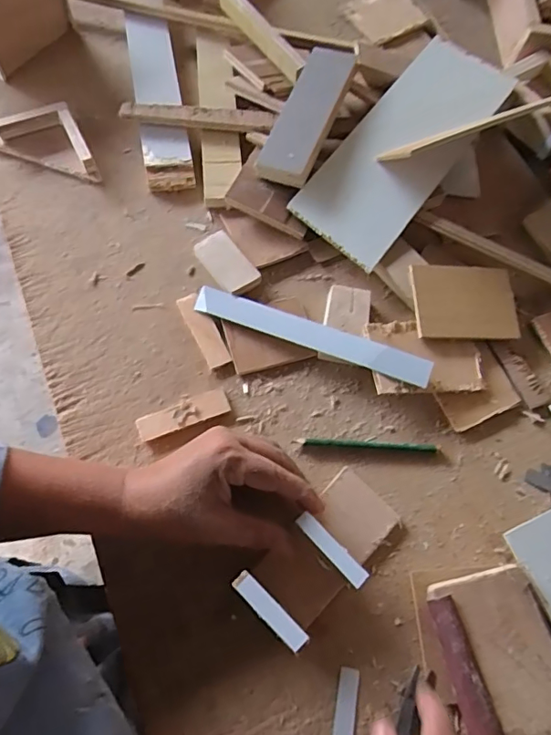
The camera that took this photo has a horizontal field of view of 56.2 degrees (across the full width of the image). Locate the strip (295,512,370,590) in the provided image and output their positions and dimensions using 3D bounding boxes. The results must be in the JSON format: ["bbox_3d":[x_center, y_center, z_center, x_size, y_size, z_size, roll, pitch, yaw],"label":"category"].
[{"bbox_3d":[0.038,0.122,0.345,0.012,0.004,0.056,-42,73,-17],"label":"strip"}]

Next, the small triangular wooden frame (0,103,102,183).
[{"bbox_3d":[-0.226,-0.232,0.517,0.123,0.024,0.062,17,68,5],"label":"small triangular wooden frame"}]

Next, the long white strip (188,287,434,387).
[{"bbox_3d":[0.029,-0.028,0.444,0.207,0.006,0.025,20,80,10],"label":"long white strip"}]

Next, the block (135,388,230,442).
[{"bbox_3d":[-0.075,0.039,0.423,0.074,0.008,0.022,-21,70,-11],"label":"block"}]

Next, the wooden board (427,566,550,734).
[{"bbox_3d":[0.163,0.218,0.346,0.068,0.024,0.151,-16,69,-8],"label":"wooden board"}]

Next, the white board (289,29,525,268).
[{"bbox_3d":[0.126,-0.218,0.504,0.100,0.010,0.260,36,78,8],"label":"white board"}]

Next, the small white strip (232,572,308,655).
[{"bbox_3d":[-0.003,0.150,0.316,0.055,0.004,0.012,42,69,12],"label":"small white strip"}]

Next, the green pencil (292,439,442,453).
[{"bbox_3d":[0.075,0.063,0.422,0.119,0.007,0.007,3,67,-1],"label":"green pencil"}]

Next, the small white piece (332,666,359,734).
[{"bbox_3d":[0.048,0.233,0.349,0.015,0.004,0.051,11,67,2],"label":"small white piece"}]

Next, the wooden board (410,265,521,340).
[{"bbox_3d":[0.168,-0.058,0.458,0.095,0.004,0.068,-1,73,-10],"label":"wooden board"}]

